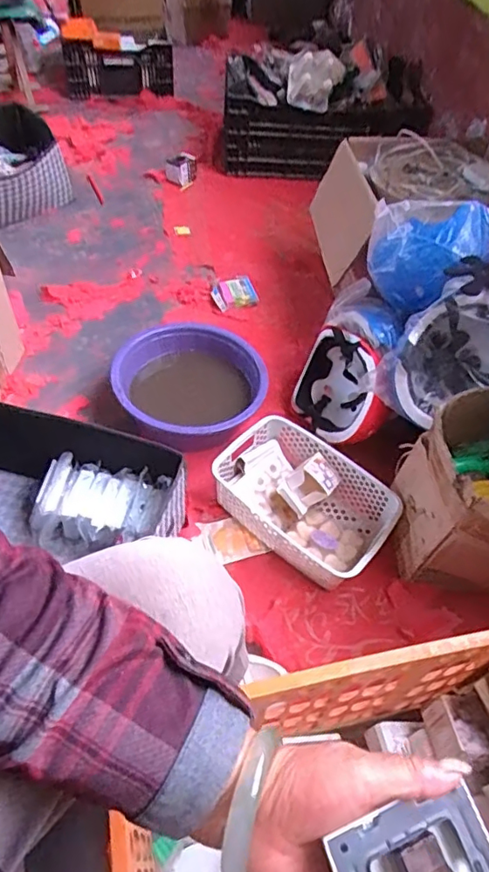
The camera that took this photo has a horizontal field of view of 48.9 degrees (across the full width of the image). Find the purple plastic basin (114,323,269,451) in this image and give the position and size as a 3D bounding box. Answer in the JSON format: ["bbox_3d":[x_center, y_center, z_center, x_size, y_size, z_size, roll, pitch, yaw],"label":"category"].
[{"bbox_3d":[-0.108,-0.089,1.071,0.284,0.112,0.277,2,51,-3],"label":"purple plastic basin"}]

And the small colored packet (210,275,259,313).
[{"bbox_3d":[-0.023,-0.356,1.347,0.108,0.025,0.082,-24,84,-17],"label":"small colored packet"}]

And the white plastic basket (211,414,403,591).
[{"bbox_3d":[0.103,0.113,0.939,0.298,0.095,0.203,35,56,21],"label":"white plastic basket"}]

